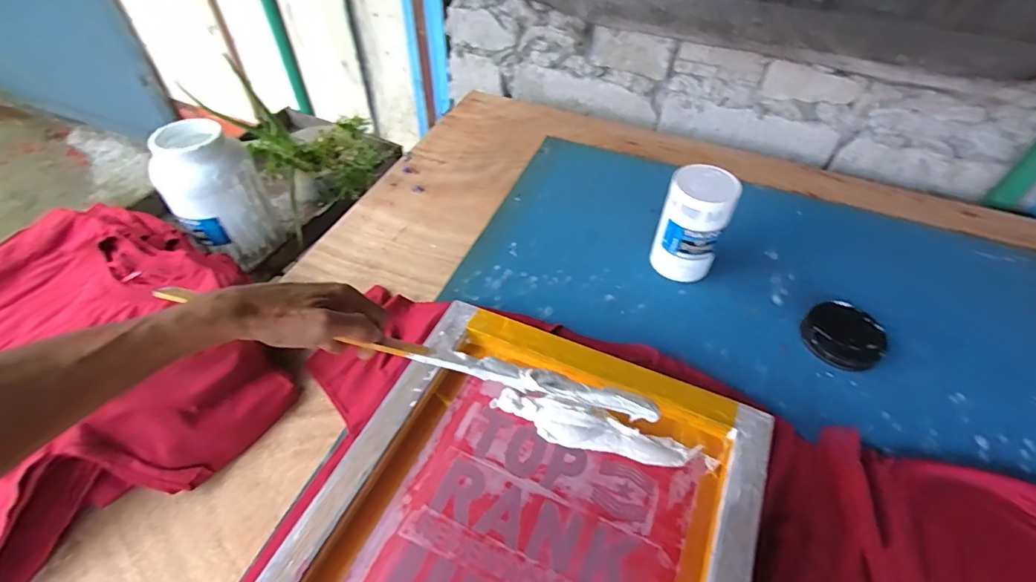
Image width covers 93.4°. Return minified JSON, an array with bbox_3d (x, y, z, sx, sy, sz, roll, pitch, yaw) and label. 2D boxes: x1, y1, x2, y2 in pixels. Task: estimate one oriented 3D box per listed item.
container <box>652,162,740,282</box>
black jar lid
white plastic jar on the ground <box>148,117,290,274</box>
[{"bbox_3d":[0.277,-0.101,0.779,0.101,0.172,0.091,15,51,12],"label":"container"},{"bbox_3d":[0.489,0.065,0.732,0.102,0.029,0.106,1,48,-1],"label":"black jar lid"},{"bbox_3d":[-0.530,-0.167,0.877,0.150,0.235,0.149,-21,53,-18],"label":"white plastic jar on the ground"}]

